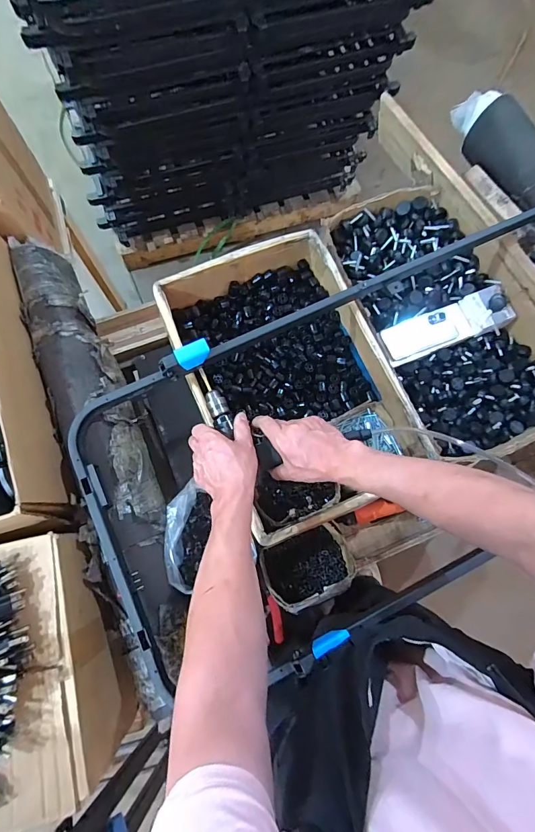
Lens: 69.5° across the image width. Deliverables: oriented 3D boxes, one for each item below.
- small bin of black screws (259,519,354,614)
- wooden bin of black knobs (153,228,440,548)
[{"bbox_3d":[0.080,0.295,0.750,0.175,0.062,0.133,-21,77,-6],"label":"small bin of black screws"},{"bbox_3d":[0.045,-0.073,0.777,0.361,0.158,0.516,-23,78,-7],"label":"wooden bin of black knobs"}]

